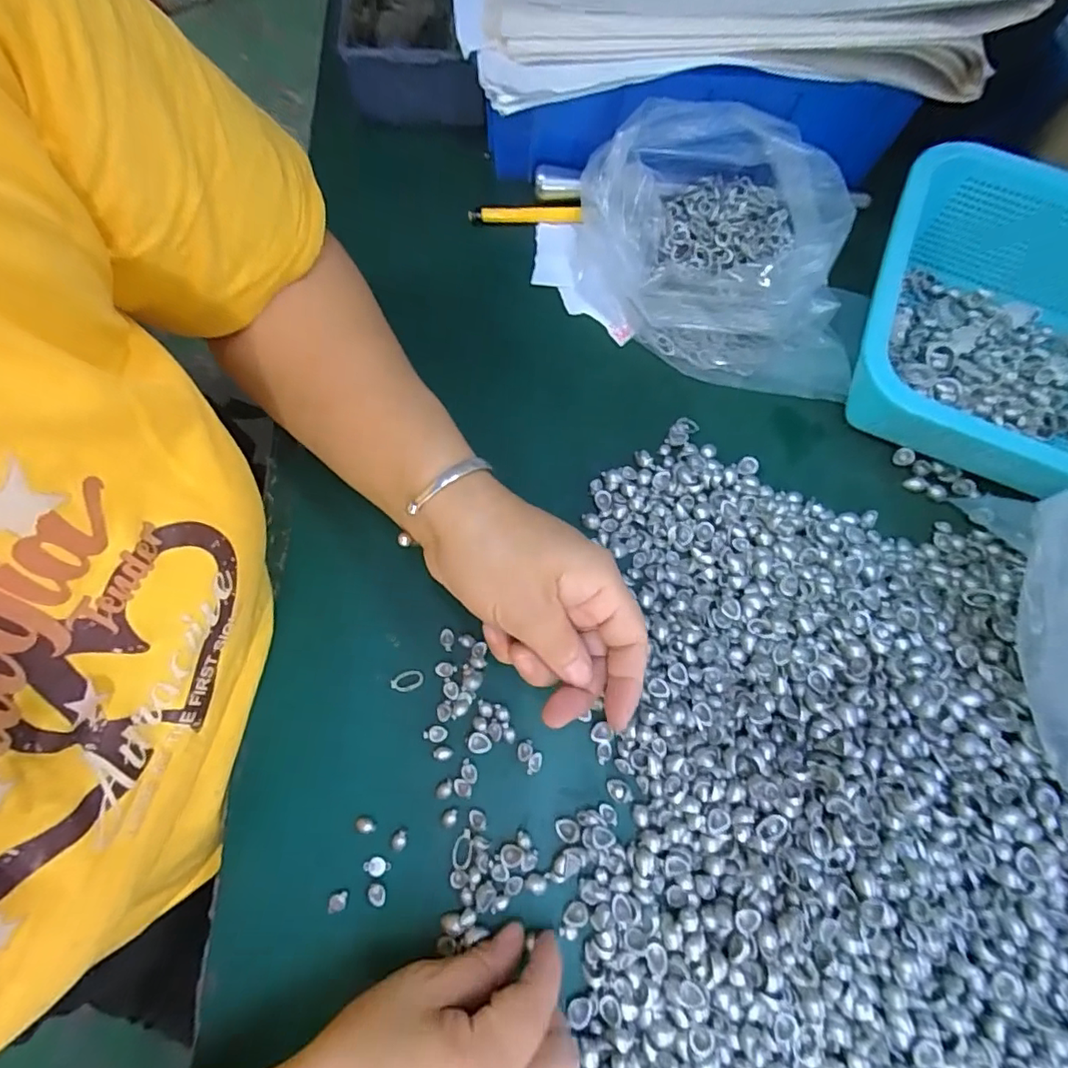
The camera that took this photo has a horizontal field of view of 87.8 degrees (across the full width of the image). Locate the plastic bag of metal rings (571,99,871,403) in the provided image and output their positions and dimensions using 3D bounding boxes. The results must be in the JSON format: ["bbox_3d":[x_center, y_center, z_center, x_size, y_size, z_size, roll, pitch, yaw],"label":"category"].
[{"bbox_3d":[0.122,-0.178,0.348,0.190,0.070,0.137,9,74,1],"label":"plastic bag of metal rings"}]

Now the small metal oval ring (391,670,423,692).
[{"bbox_3d":[-0.069,0.080,0.302,0.018,0.004,0.010,-21,75,-7],"label":"small metal oval ring"}]

